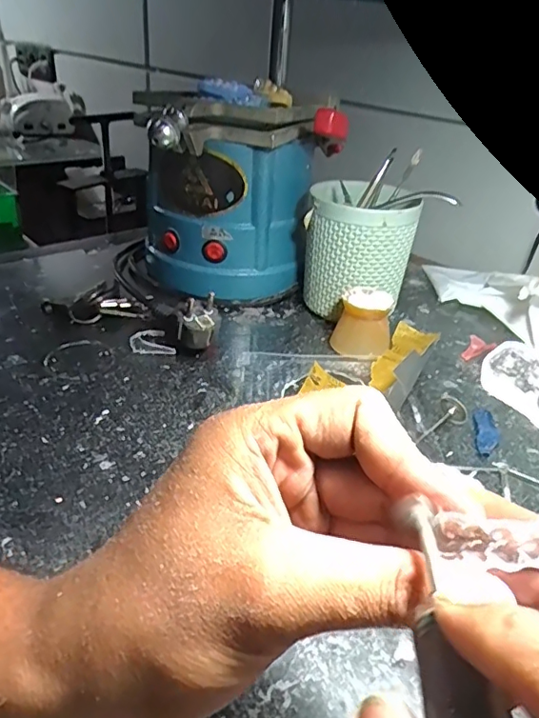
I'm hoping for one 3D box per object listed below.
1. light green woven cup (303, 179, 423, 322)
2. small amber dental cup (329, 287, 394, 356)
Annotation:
[{"bbox_3d":[0.083,-0.098,0.497,0.090,0.106,0.092,3,32,-2],"label":"light green woven cup"},{"bbox_3d":[0.079,-0.032,0.453,0.046,0.042,0.055,8,32,6],"label":"small amber dental cup"}]

